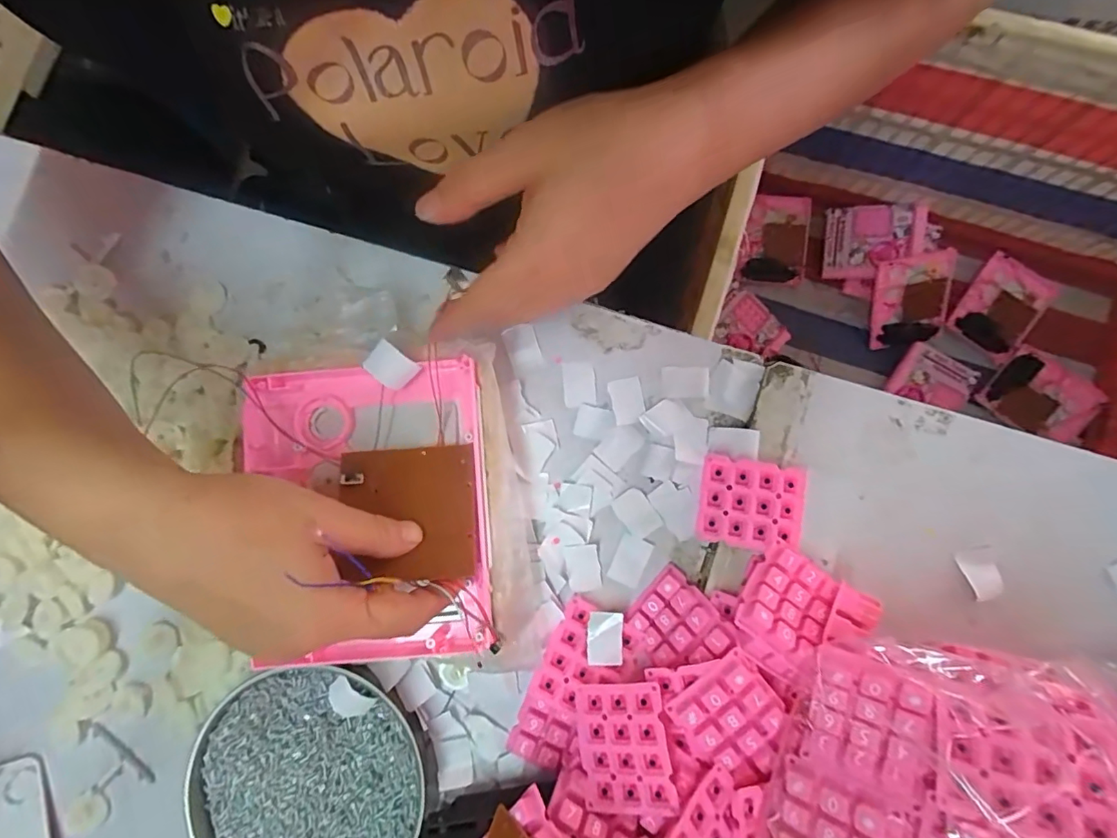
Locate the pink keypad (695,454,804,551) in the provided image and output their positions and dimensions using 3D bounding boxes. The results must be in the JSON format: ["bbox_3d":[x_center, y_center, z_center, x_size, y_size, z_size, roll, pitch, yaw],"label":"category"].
[{"bbox_3d":[0.113,0.050,0.306,0.057,0.013,0.050,11,84,4],"label":"pink keypad"}]

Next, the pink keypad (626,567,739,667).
[{"bbox_3d":[0.067,0.121,0.299,0.048,0.009,0.054,-46,48,5],"label":"pink keypad"}]

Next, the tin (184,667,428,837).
[{"bbox_3d":[-0.146,0.216,0.308,0.130,0.035,0.129,0,83,3],"label":"tin"}]

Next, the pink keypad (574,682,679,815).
[{"bbox_3d":[0.033,0.173,0.274,0.051,0.004,0.058,-19,66,27],"label":"pink keypad"}]

